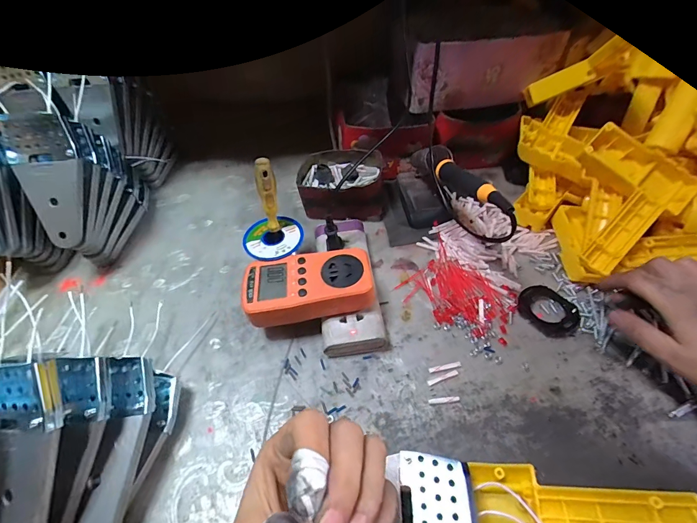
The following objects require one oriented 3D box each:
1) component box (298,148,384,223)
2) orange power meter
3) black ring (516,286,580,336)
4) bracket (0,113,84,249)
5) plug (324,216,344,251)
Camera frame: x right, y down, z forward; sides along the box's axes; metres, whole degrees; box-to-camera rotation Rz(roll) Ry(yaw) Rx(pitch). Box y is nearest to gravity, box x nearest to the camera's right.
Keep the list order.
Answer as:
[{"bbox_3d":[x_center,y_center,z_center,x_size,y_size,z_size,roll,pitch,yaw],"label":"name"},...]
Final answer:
[{"bbox_3d":[-0.009,-0.109,0.496,0.124,0.060,0.096,0,49,3],"label":"component box"},{"bbox_3d":[-0.040,0.023,0.355,0.125,0.031,0.066,-10,49,-5],"label":"orange power meter"},{"bbox_3d":[0.214,0.051,0.374,0.053,0.009,0.060,-35,55,-24],"label":"black ring"},{"bbox_3d":[-0.320,-0.086,0.378,0.068,0.138,0.014,-10,14,-5],"label":"bracket"},{"bbox_3d":[-0.017,-0.033,0.403,0.019,0.046,0.023,-7,49,-2],"label":"plug"}]

